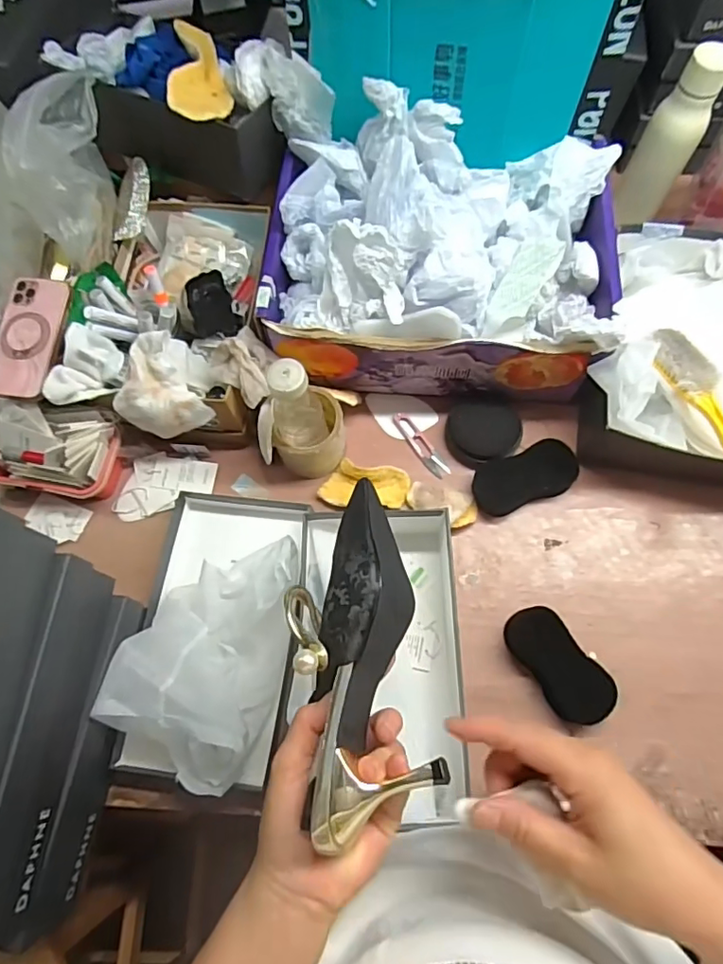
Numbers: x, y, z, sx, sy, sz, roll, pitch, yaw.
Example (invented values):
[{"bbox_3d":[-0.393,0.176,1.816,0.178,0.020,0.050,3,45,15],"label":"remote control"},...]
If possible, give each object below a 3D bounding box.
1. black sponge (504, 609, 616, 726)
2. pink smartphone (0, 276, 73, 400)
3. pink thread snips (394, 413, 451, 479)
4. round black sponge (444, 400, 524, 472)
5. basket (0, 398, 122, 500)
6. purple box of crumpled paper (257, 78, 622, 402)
[{"bbox_3d":[0.212,0.196,0.589,0.062,0.033,0.127,-34,72,-10],"label":"black sponge"},{"bbox_3d":[-0.387,-0.169,0.632,0.080,0.012,0.146,7,78,6],"label":"pink smartphone"},{"bbox_3d":[0.076,-0.049,0.702,0.023,0.008,0.104,-31,71,-9],"label":"pink thread snips"},{"bbox_3d":[0.152,-0.067,0.686,0.094,0.025,0.087,-1,69,2],"label":"round black sponge"},{"bbox_3d":[-0.385,-0.038,0.668,0.159,0.084,0.099,11,70,7],"label":"basket"},{"bbox_3d":[0.091,-0.263,0.656,0.396,0.188,0.284,11,70,7],"label":"purple box of crumpled paper"}]

